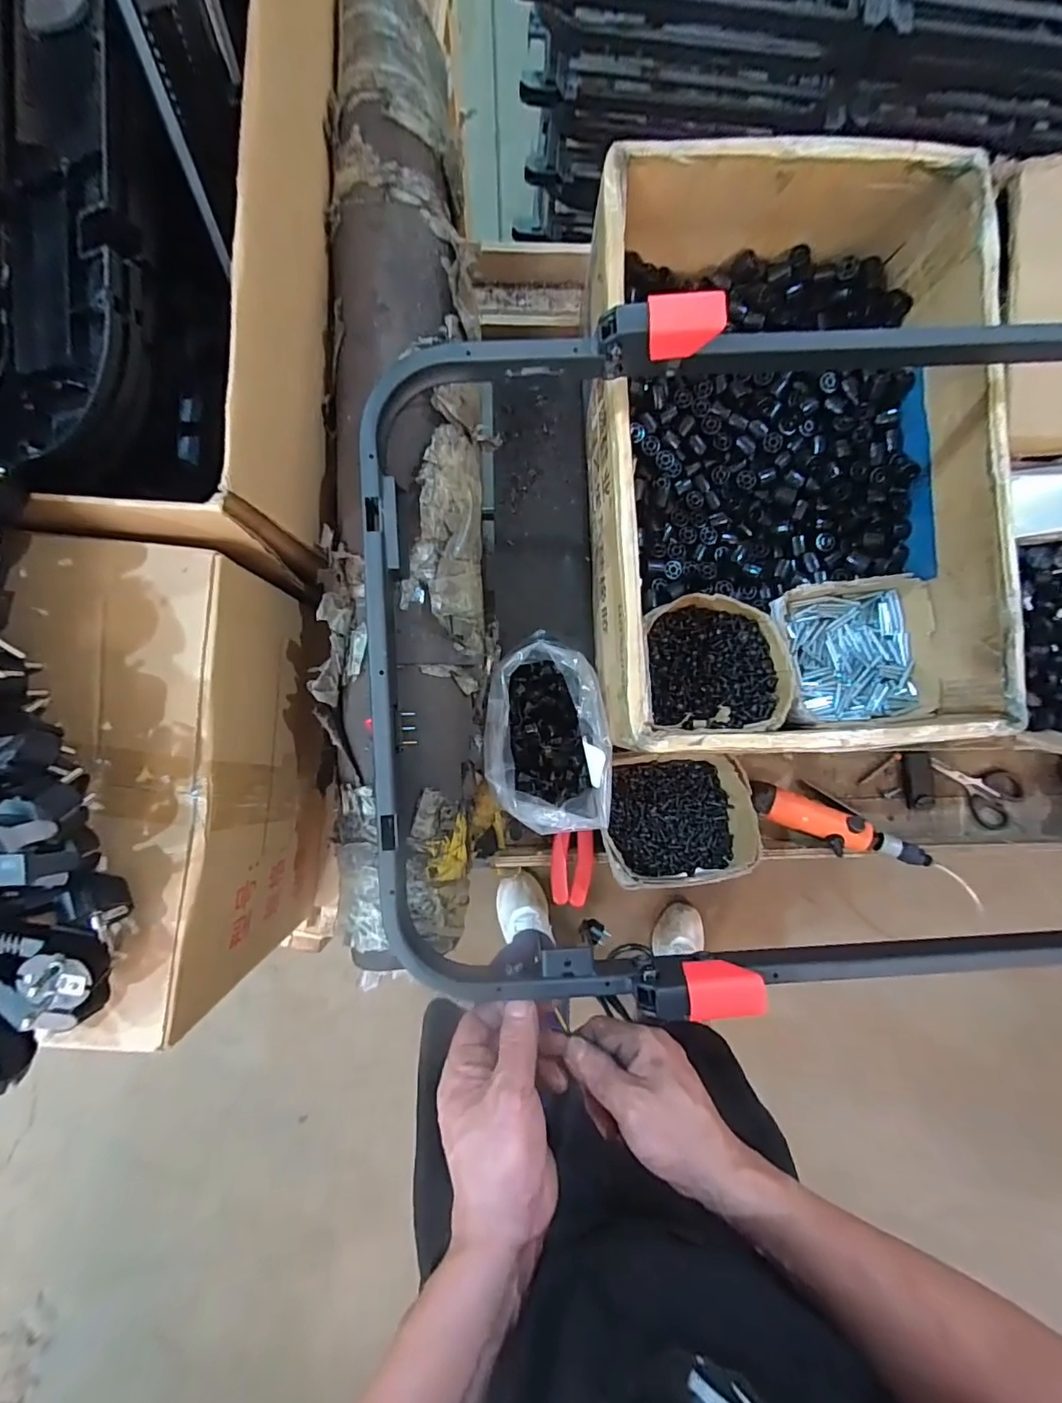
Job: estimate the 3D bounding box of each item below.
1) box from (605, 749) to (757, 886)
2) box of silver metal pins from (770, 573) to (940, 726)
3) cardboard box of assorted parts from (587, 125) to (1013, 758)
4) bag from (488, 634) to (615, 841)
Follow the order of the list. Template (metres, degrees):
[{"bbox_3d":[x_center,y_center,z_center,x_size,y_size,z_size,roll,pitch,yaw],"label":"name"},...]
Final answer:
[{"bbox_3d":[0.156,0.123,0.592,0.160,0.072,0.130,-8,88,-2],"label":"box"},{"bbox_3d":[0.340,-0.051,0.594,0.151,0.076,0.144,-4,88,-2],"label":"box of silver metal pins"},{"bbox_3d":[0.245,-0.226,0.559,0.355,0.192,0.532,0,88,-2],"label":"cardboard box of assorted parts"},{"bbox_3d":[0.017,0.033,0.567,0.123,0.104,0.200,-2,88,-2],"label":"bag"}]

